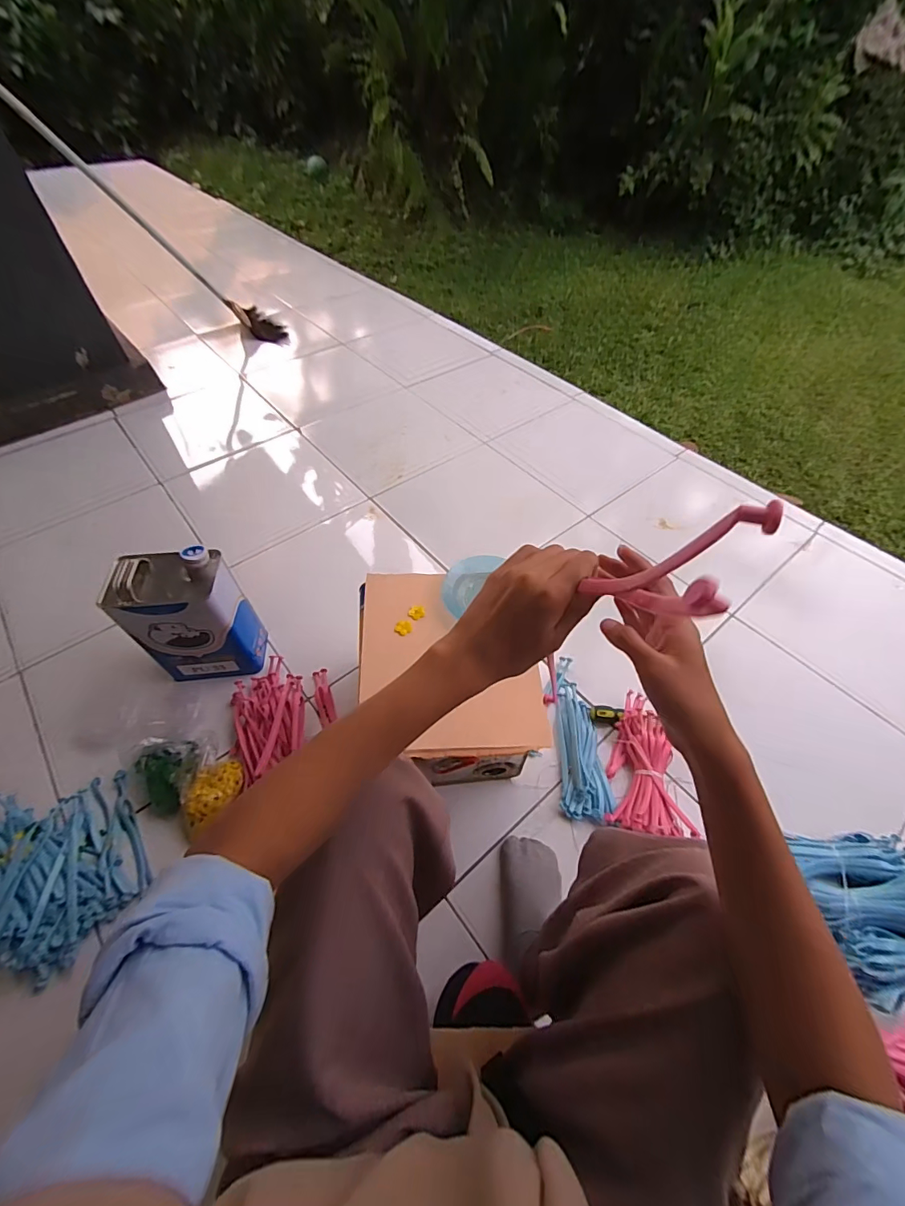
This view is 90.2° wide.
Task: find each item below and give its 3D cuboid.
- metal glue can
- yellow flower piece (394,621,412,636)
[{"bbox_3d":[-0.449,0.029,0.788,0.164,0.261,0.107,-4,54,-4],"label":"metal glue can"},{"bbox_3d":[-0.070,0.036,0.651,0.023,0.006,0.022,1,54,-1],"label":"yellow flower piece"}]

